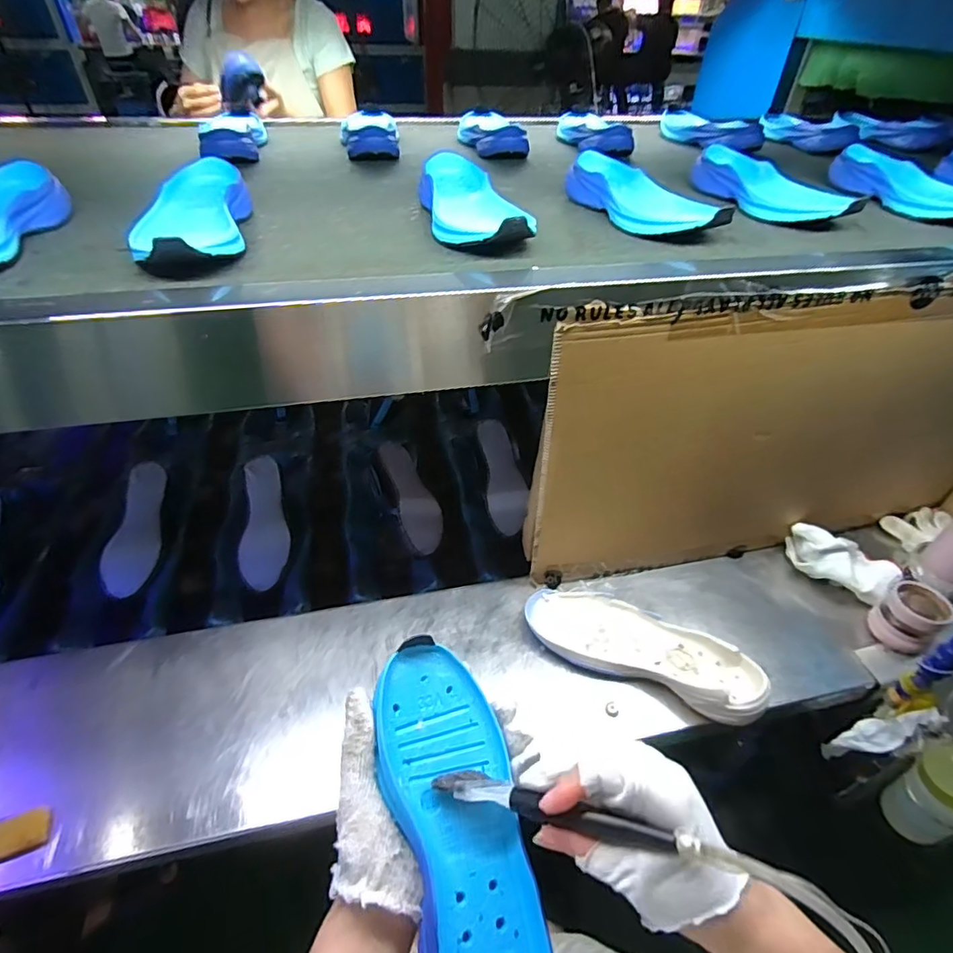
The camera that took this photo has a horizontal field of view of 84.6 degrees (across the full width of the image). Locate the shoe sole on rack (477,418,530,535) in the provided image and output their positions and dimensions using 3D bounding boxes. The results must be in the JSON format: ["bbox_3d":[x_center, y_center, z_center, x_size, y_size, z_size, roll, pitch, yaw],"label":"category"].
[{"bbox_3d":[0.047,-0.001,0.891,0.073,0.022,0.197,-8,74,-11],"label":"shoe sole on rack"}]

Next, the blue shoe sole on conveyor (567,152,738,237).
[{"bbox_3d":[0.179,-0.314,0.587,0.074,0.050,0.224,-16,42,-16],"label":"blue shoe sole on conveyor"}]

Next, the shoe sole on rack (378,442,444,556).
[{"bbox_3d":[-0.103,0.023,0.830,0.064,0.030,0.211,-13,56,-17],"label":"shoe sole on rack"}]

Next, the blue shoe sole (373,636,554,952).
[{"bbox_3d":[-0.012,0.223,0.343,0.080,0.027,0.222,-11,61,-15],"label":"blue shoe sole"}]

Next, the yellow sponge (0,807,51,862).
[{"bbox_3d":[-0.438,0.341,0.499,0.051,0.017,0.032,-18,42,-18],"label":"yellow sponge"}]

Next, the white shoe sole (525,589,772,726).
[{"bbox_3d":[0.197,0.210,0.644,0.281,0.043,0.101,15,43,19],"label":"white shoe sole"}]

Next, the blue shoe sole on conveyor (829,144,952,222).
[{"bbox_3d":[0.547,-0.363,0.654,0.082,0.051,0.222,-7,40,-6],"label":"blue shoe sole on conveyor"}]

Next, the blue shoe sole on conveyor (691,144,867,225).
[{"bbox_3d":[0.350,-0.351,0.628,0.105,0.047,0.222,-4,40,-2],"label":"blue shoe sole on conveyor"}]

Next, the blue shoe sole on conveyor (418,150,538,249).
[{"bbox_3d":[-0.006,-0.282,0.538,0.088,0.055,0.206,-10,40,-9],"label":"blue shoe sole on conveyor"}]

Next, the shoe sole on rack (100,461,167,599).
[{"bbox_3d":[-0.512,0.075,0.793,0.066,0.007,0.207,7,65,-19],"label":"shoe sole on rack"}]

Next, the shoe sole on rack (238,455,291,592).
[{"bbox_3d":[-0.322,0.067,0.797,0.065,0.020,0.205,-6,69,-9],"label":"shoe sole on rack"}]

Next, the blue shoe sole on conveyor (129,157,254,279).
[{"bbox_3d":[-0.261,-0.249,0.489,0.080,0.049,0.226,-8,40,-6],"label":"blue shoe sole on conveyor"}]

